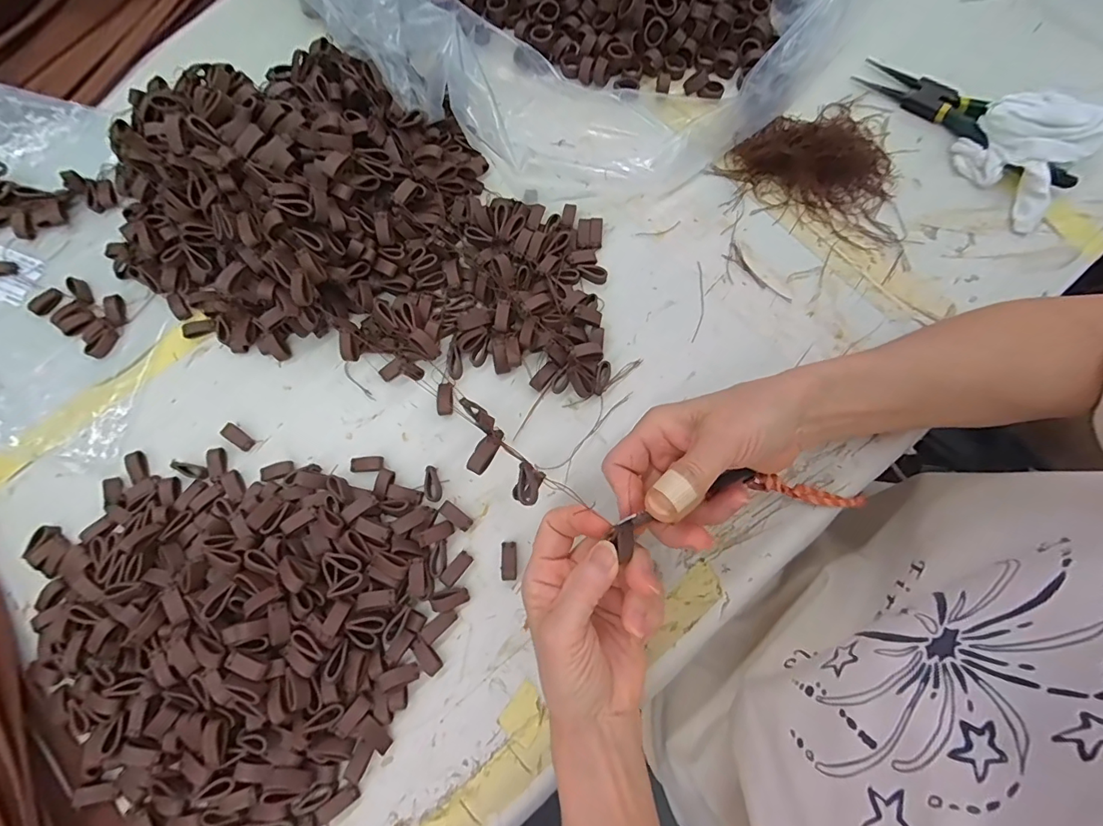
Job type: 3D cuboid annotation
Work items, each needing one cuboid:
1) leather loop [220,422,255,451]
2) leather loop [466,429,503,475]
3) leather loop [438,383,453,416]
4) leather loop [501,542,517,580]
[{"bbox_3d":[-0.223,0.018,0.336,0.023,0.006,0.010,39,80,-3],"label":"leather loop"},{"bbox_3d":[-0.037,0.021,0.276,0.012,0.009,0.032,26,59,7],"label":"leather loop"},{"bbox_3d":[-0.075,-0.011,0.330,0.011,0.004,0.024,-3,76,0],"label":"leather loop"},{"bbox_3d":[-0.027,0.095,0.304,0.009,0.006,0.023,0,76,1],"label":"leather loop"}]

